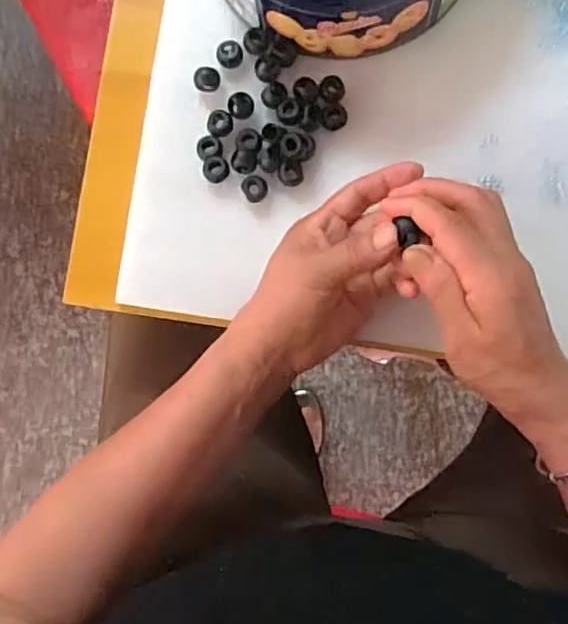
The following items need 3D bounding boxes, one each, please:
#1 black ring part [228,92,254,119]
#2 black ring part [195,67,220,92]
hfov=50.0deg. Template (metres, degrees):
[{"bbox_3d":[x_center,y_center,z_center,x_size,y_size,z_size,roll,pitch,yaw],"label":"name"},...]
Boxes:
[{"bbox_3d":[-0.029,-0.137,0.406,0.017,0.010,0.015,3,86,2],"label":"black ring part"},{"bbox_3d":[-0.052,-0.156,0.408,0.016,0.008,0.014,4,86,2],"label":"black ring part"}]

